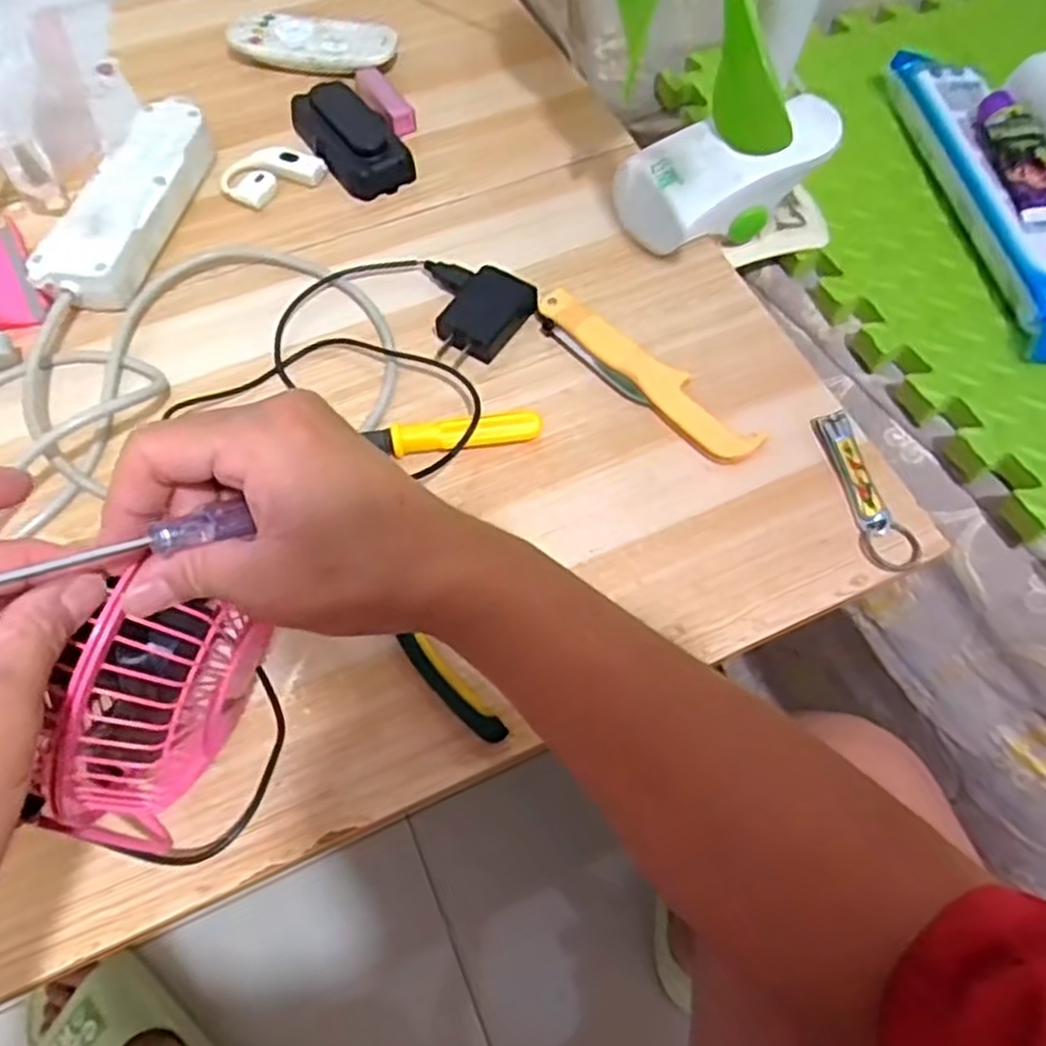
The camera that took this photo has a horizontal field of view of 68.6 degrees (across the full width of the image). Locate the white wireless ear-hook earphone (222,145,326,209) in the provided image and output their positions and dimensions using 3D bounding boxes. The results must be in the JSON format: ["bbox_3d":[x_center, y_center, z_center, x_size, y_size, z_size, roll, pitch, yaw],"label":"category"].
[{"bbox_3d":[-0.171,-0.239,0.526,0.067,0.012,0.041,-27,63,-11],"label":"white wireless ear-hook earphone"}]

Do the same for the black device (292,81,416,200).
[{"bbox_3d":[-0.119,-0.273,0.539,0.056,0.026,0.106,-31,64,-13],"label":"black device"}]

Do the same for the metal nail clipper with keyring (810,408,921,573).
[{"bbox_3d":[0.186,-0.019,0.411,0.030,0.017,0.093,-10,61,-2],"label":"metal nail clipper with keyring"}]

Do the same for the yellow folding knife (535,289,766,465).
[{"bbox_3d":[0.068,-0.086,0.441,0.151,0.019,0.026,39,70,21],"label":"yellow folding knife"}]

